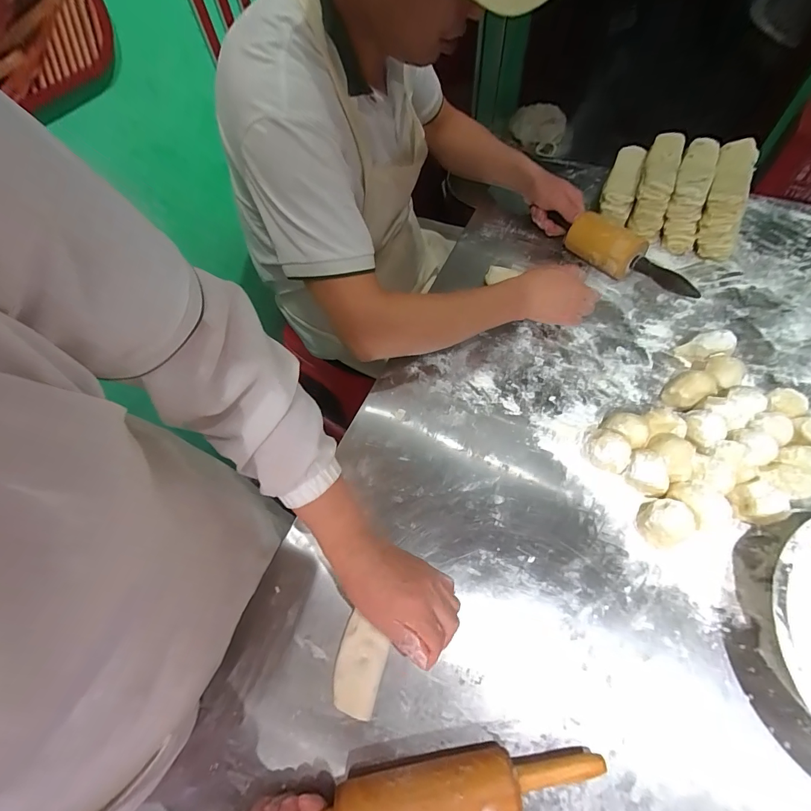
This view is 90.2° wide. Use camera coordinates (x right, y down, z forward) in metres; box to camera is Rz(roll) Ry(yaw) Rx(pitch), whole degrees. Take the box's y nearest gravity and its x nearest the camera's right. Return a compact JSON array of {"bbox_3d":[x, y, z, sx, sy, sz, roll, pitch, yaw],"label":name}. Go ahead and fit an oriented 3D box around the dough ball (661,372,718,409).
[{"bbox_3d":[0.397,-0.017,0.573,0.042,0.052,0.050,-40,66,-17],"label":"dough ball"}]

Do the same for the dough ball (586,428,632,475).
[{"bbox_3d":[0.267,0.060,0.538,0.055,0.045,0.050,25,66,16],"label":"dough ball"}]

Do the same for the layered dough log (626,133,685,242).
[{"bbox_3d":[0.466,-0.415,0.750,0.061,0.077,0.199,20,64,14],"label":"layered dough log"}]

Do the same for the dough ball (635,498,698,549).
[{"bbox_3d":[0.318,0.144,0.492,0.051,0.046,0.050,-2,61,3],"label":"dough ball"}]

